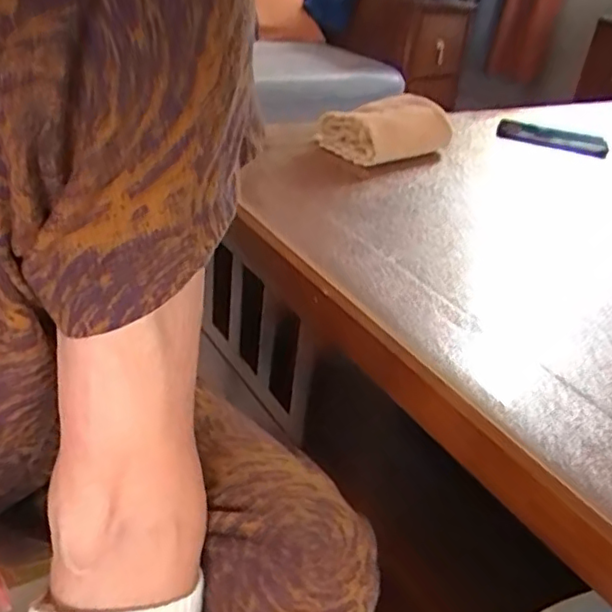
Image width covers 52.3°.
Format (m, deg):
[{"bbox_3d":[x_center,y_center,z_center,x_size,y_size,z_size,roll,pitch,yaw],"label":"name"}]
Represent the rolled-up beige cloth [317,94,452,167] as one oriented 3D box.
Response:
[{"bbox_3d":[0.096,-0.205,0.724,0.126,0.053,0.096,-22,41,-38],"label":"rolled-up beige cloth"}]

